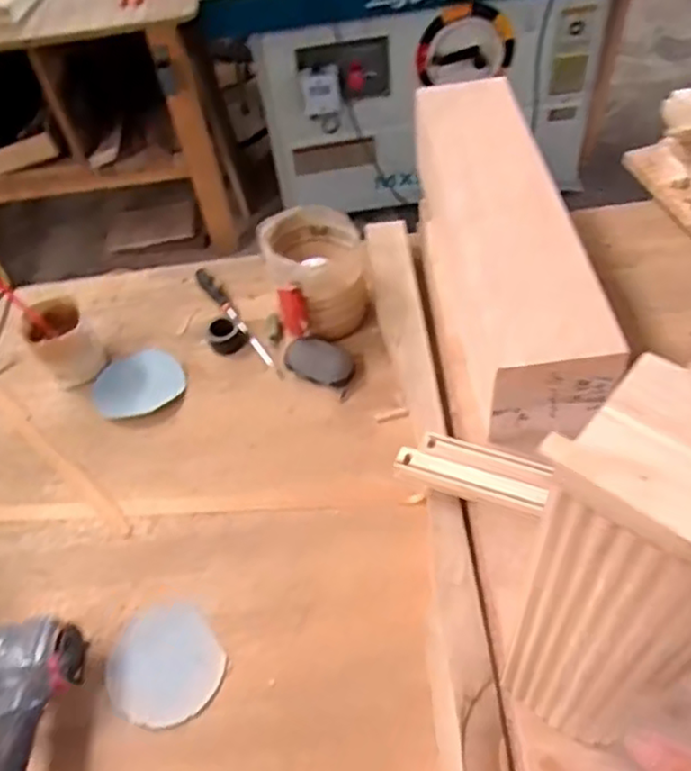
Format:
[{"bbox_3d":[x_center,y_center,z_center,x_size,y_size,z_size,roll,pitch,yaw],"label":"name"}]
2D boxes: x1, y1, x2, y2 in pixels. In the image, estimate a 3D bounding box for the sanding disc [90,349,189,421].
[{"bbox_3d":[-0.265,-0.002,0.877,0.112,0.018,0.095,-33,56,-18],"label":"sanding disc"}]

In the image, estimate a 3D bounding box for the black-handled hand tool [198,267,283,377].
[{"bbox_3d":[-0.145,-0.087,0.942,0.019,0.018,0.235,-30,54,-17],"label":"black-handled hand tool"}]

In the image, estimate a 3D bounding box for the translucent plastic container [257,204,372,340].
[{"bbox_3d":[-0.032,-0.142,0.892,0.125,0.126,0.125,-3,52,4],"label":"translucent plastic container"}]

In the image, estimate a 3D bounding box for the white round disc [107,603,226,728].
[{"bbox_3d":[-0.179,0.272,0.675,0.103,0.006,0.115,-35,57,-19],"label":"white round disc"}]

